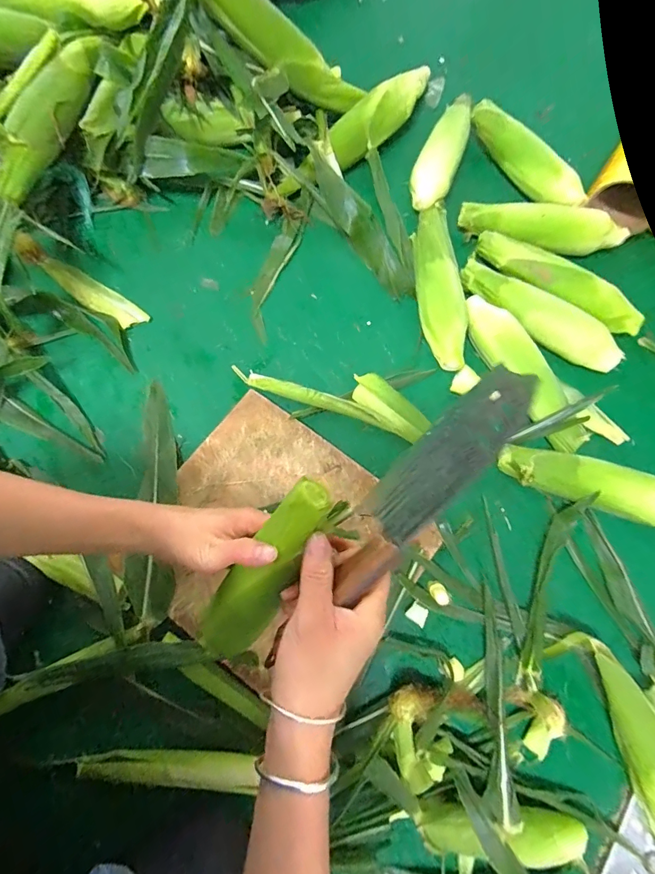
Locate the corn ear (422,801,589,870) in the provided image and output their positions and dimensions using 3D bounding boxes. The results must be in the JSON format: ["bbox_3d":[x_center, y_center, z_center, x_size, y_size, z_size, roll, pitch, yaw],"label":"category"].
[{"bbox_3d":[0.169,0.386,0.405,0.167,0.033,0.047,11,75,0],"label":"corn ear"}]

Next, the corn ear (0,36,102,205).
[{"bbox_3d":[-0.338,-0.395,0.508,0.059,0.044,0.252,19,75,2],"label":"corn ear"}]

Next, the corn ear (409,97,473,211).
[{"bbox_3d":[0.172,-0.430,0.623,0.057,0.043,0.213,22,75,3],"label":"corn ear"}]

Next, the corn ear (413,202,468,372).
[{"bbox_3d":[0.146,-0.209,0.555,0.056,0.045,0.241,-6,76,-5],"label":"corn ear"}]

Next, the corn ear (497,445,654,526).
[{"bbox_3d":[0.327,0.060,0.497,0.238,0.051,0.056,18,75,2],"label":"corn ear"}]

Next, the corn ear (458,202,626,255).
[{"bbox_3d":[0.304,-0.292,0.582,0.228,0.046,0.051,7,75,-1],"label":"corn ear"}]

